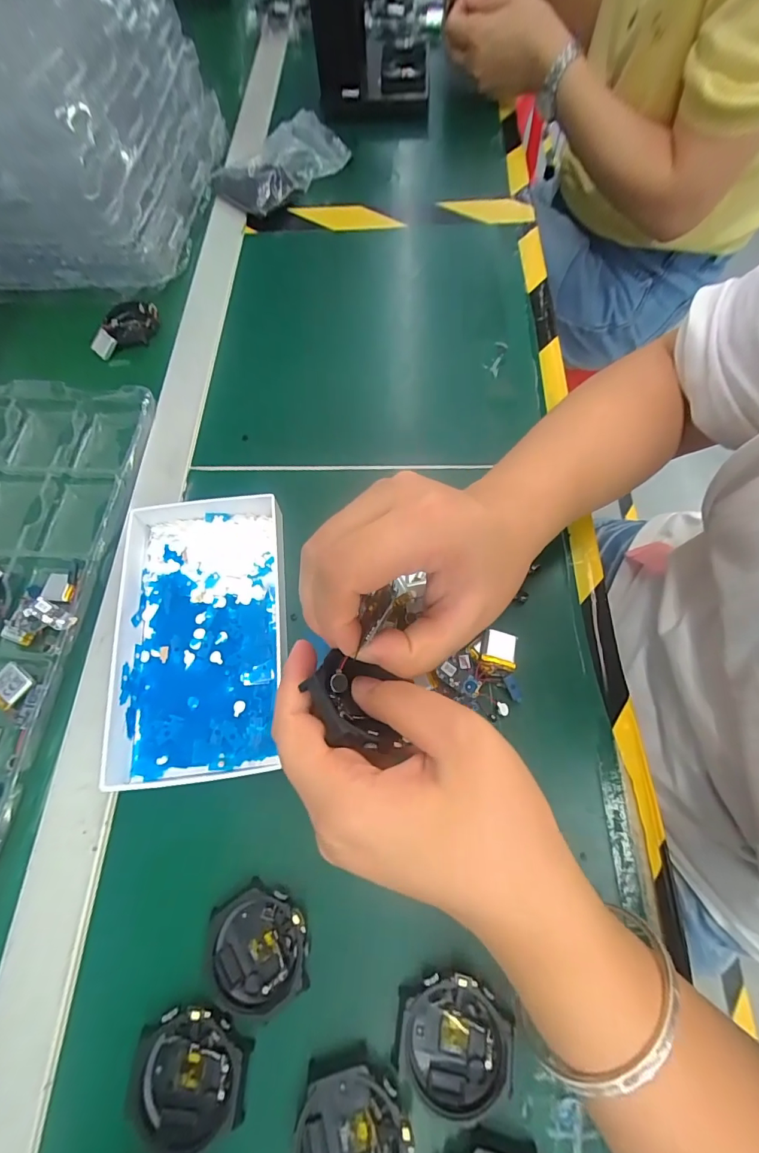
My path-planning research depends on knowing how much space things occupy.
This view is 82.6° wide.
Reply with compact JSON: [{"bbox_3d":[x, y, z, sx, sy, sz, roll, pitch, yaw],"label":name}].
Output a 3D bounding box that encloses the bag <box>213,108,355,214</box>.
[{"bbox_3d":[-0.110,-0.441,0.462,0.127,0.036,0.086,-42,72,-13],"label":"bag"}]

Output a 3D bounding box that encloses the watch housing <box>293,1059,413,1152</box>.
[{"bbox_3d":[-0.012,0.247,0.190,0.049,0.007,0.048,-1,68,2],"label":"watch housing"}]

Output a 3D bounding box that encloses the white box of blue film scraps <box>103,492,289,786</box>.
[{"bbox_3d":[-0.115,0.034,0.274,0.104,0.024,0.172,-7,68,0],"label":"white box of blue film scraps"}]

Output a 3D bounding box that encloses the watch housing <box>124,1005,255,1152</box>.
[{"bbox_3d":[-0.088,0.232,0.199,0.053,0.007,0.050,-4,68,1],"label":"watch housing"}]

